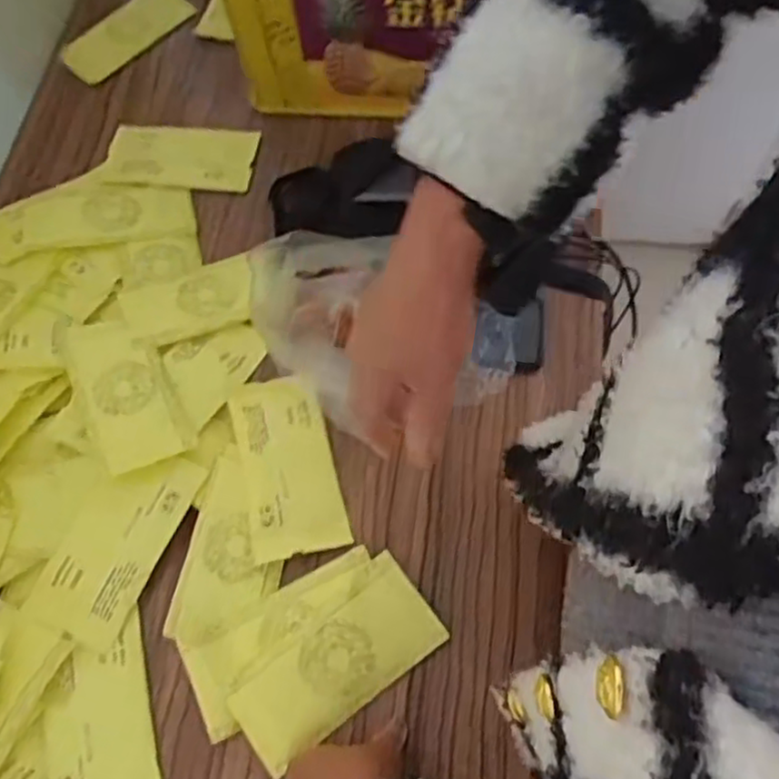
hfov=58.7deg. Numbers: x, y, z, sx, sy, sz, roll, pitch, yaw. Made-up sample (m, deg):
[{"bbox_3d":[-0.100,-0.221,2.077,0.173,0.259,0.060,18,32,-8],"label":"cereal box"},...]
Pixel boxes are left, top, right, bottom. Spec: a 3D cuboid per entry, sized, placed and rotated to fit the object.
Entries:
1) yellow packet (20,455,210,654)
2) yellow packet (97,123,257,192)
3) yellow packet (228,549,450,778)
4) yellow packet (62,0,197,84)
[{"bbox_3d":[-0.242,0.133,0.615,0.081,0.006,0.172,29,78,-7],"label":"yellow packet"},{"bbox_3d":[-0.251,-0.281,0.838,0.176,0.015,0.090,3,66,5],"label":"yellow packet"},{"bbox_3d":[-0.044,0.223,0.569,0.172,0.007,0.082,-35,75,-12],"label":"yellow packet"},{"bbox_3d":[-0.342,-0.476,0.917,0.075,0.019,0.188,40,73,19],"label":"yellow packet"}]

